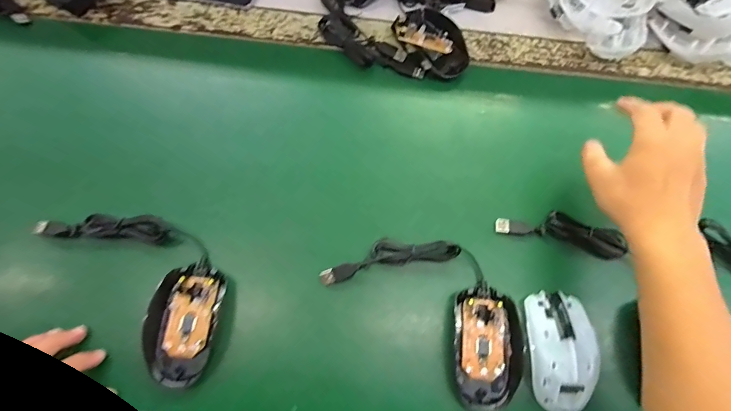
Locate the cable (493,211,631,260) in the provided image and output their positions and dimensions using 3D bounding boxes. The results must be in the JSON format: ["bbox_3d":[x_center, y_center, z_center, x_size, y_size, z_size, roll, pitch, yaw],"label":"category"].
[{"bbox_3d":[0.200,0.026,0.385,0.128,0.017,0.029,12,64,5],"label":"cable"}]

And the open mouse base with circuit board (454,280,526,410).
[{"bbox_3d":[0.112,0.128,0.345,0.059,0.024,0.103,2,63,-1],"label":"open mouse base with circuit board"}]

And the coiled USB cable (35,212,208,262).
[{"bbox_3d":[-0.228,0.024,0.358,0.156,0.019,0.029,7,63,2],"label":"coiled USB cable"}]

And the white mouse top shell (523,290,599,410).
[{"bbox_3d":[0.175,0.130,0.338,0.057,0.028,0.101,6,63,2],"label":"white mouse top shell"}]

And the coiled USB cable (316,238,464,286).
[{"bbox_3d":[0.022,0.048,0.362,0.132,0.015,0.029,-10,64,-6],"label":"coiled USB cable"}]

